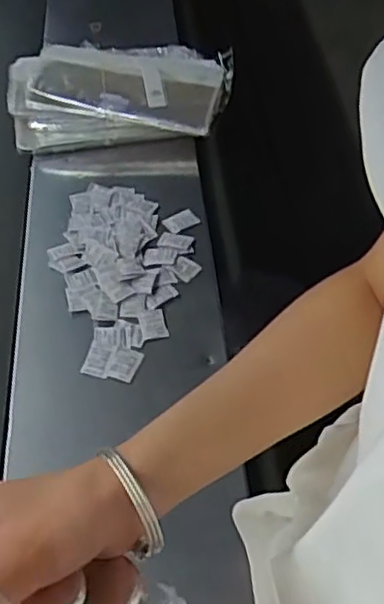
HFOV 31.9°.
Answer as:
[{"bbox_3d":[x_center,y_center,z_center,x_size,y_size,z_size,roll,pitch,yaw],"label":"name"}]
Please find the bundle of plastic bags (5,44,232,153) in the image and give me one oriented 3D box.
[{"bbox_3d":[-0.105,-0.316,1.002,0.320,0.065,0.172,-1,51,3],"label":"bundle of plastic bags"}]

